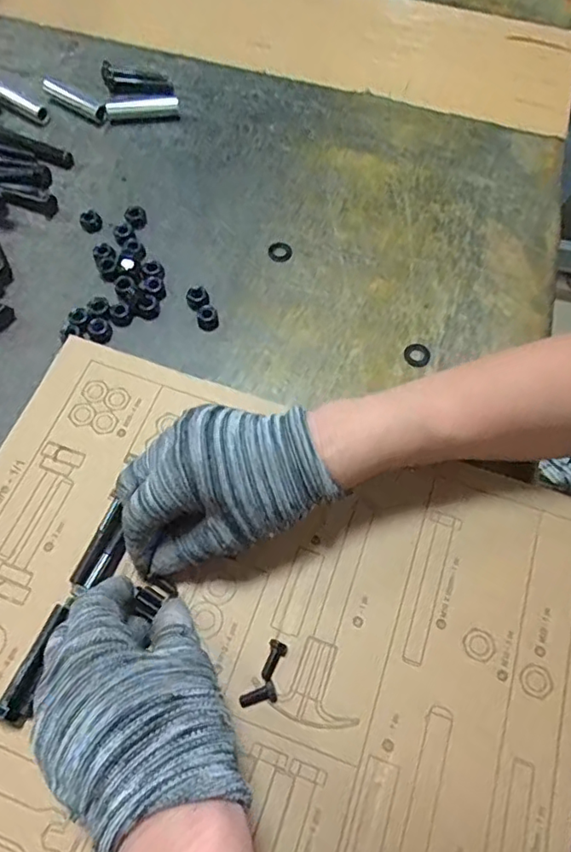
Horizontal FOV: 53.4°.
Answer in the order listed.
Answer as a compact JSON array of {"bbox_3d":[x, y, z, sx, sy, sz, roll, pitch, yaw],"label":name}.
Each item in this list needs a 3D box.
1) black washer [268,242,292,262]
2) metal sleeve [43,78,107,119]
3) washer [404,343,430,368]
[{"bbox_3d":[-0.004,-0.142,0.462,0.019,0.004,0.020,0,63,0],"label":"black washer"},{"bbox_3d":[-0.195,-0.305,0.528,0.074,0.013,0.018,31,67,14],"label":"metal sleeve"},{"bbox_3d":[0.098,-0.053,0.420,0.019,0.004,0.020,0,63,0],"label":"washer"}]

